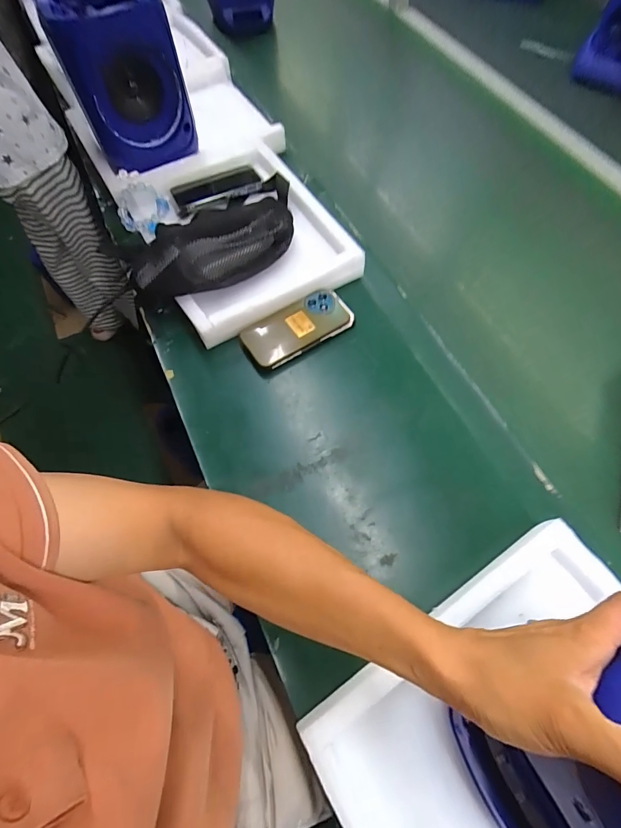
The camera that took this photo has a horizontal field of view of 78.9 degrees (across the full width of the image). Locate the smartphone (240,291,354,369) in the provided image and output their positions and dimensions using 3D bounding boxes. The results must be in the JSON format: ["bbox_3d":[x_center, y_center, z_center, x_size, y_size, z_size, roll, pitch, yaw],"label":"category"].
[{"bbox_3d":[-0.017,-0.130,0.562,0.166,0.017,0.073,-31,71,-13],"label":"smartphone"}]

